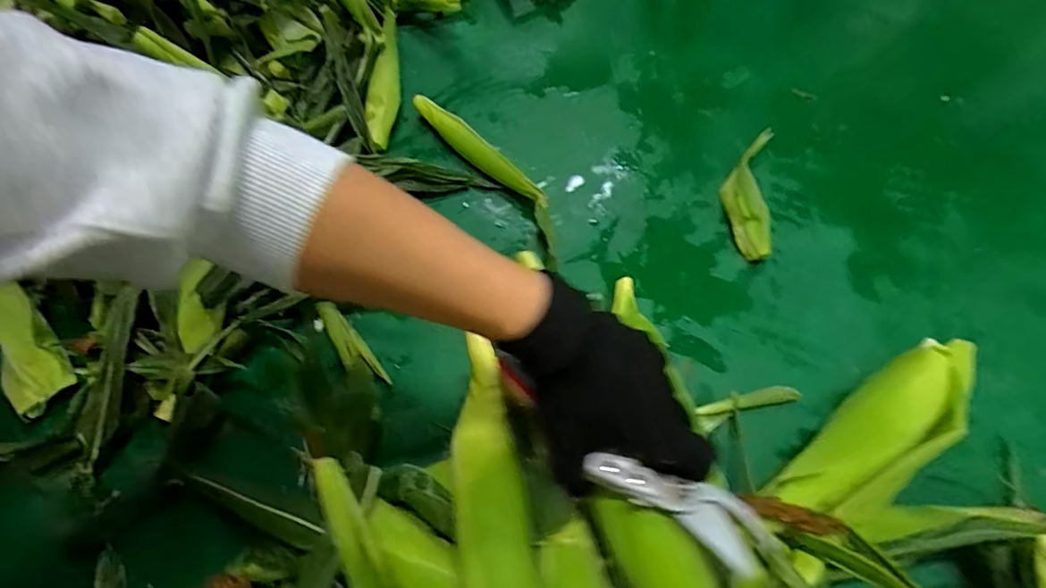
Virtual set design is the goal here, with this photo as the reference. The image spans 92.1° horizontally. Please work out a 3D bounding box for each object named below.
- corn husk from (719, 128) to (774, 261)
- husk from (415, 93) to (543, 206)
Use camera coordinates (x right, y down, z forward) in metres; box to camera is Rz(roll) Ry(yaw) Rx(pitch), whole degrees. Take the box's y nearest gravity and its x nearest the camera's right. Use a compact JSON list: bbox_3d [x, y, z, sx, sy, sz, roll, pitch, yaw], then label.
[{"bbox_3d":[0.257,-0.126,0.572,0.053,0.032,0.188,11,64,6],"label":"corn husk"},{"bbox_3d":[-0.049,-0.173,0.604,0.033,0.030,0.213,-42,70,-17],"label":"husk"}]

